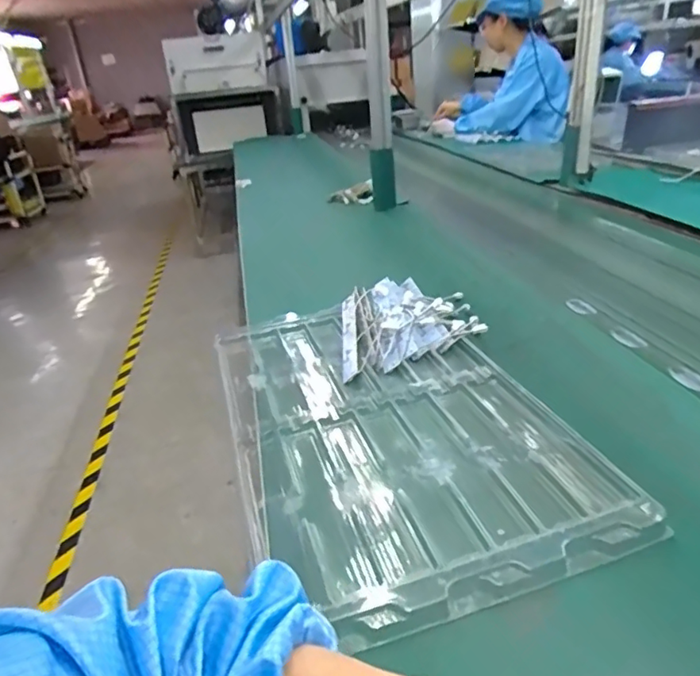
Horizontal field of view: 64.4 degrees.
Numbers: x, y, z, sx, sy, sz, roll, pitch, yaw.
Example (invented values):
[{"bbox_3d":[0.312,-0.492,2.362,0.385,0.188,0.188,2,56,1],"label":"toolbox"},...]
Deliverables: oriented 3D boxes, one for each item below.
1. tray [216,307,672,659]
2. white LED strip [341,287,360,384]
[{"bbox_3d":[0.032,0.077,0.622,0.316,0.027,0.518,-12,29,-13],"label":"tray"},{"bbox_3d":[0.000,-0.006,0.757,0.024,0.009,0.188,-13,37,10],"label":"white LED strip"}]

